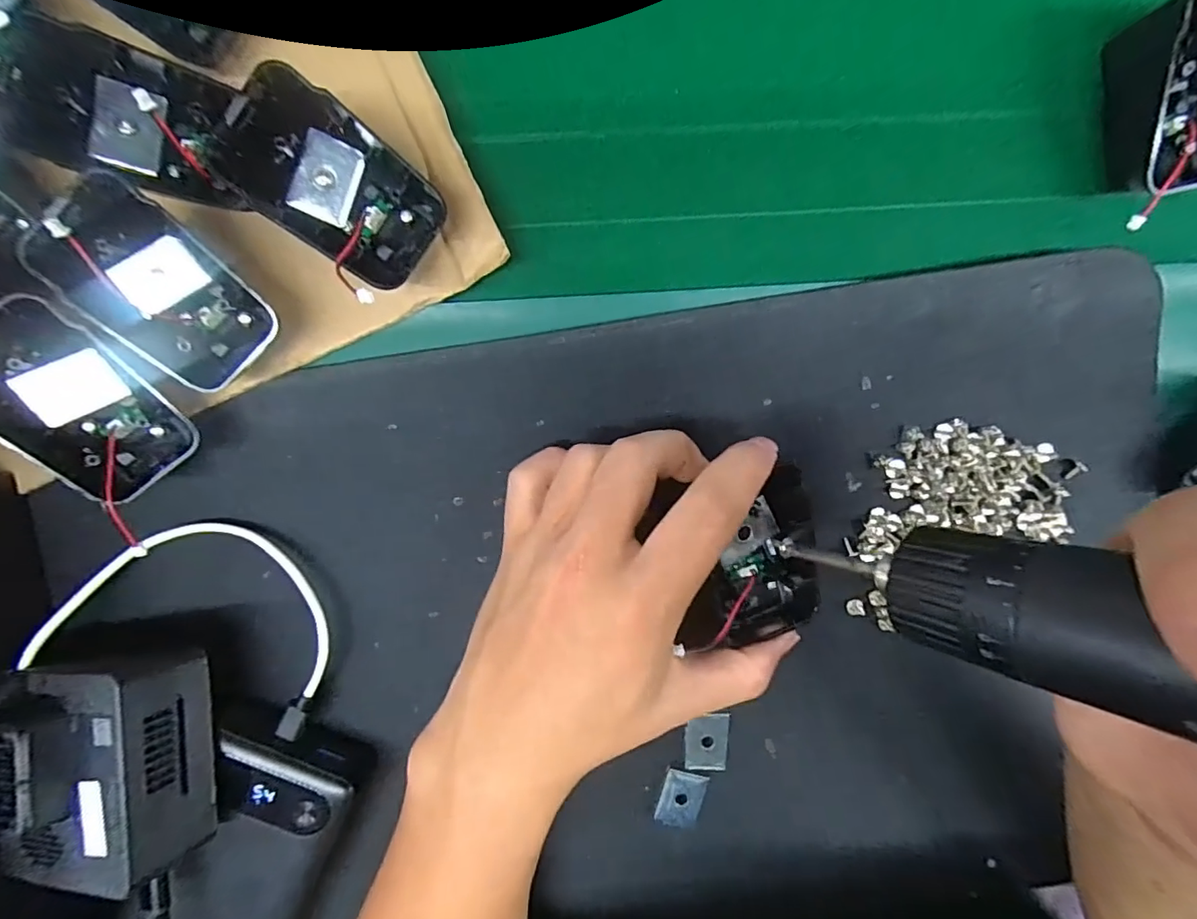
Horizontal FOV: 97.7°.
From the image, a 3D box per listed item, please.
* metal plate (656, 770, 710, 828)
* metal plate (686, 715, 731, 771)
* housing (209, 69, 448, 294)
[{"bbox_3d":[0.039,0.158,0.241,0.020,0.004,0.027,14,96,-3],"label":"metal plate"},{"bbox_3d":[0.050,0.130,0.240,0.019,0.004,0.027,2,97,-2],"label":"metal plate"},{"bbox_3d":[-0.094,-0.097,0.188,0.068,0.022,0.042,33,90,-31],"label":"housing"}]

